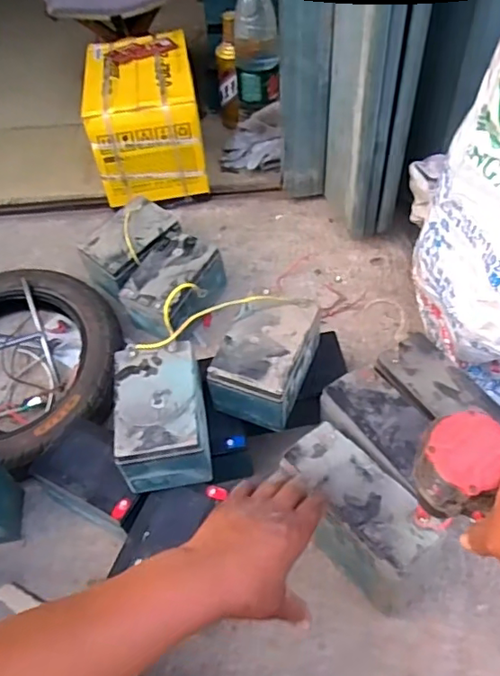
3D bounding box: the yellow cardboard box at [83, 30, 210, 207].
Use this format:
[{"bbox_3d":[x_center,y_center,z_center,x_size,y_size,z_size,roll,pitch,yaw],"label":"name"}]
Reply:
[{"bbox_3d":[-0.202,-0.433,1.115,0.195,0.166,0.346,-9,49,-3],"label":"yellow cardboard box"}]

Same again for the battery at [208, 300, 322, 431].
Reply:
[{"bbox_3d":[0.022,0.027,0.743,0.102,0.095,0.151,16,52,18],"label":"battery"}]

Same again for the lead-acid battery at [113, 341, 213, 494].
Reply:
[{"bbox_3d":[-0.105,0.096,0.701,0.101,0.093,0.148,-9,49,-2],"label":"lead-acid battery"}]

